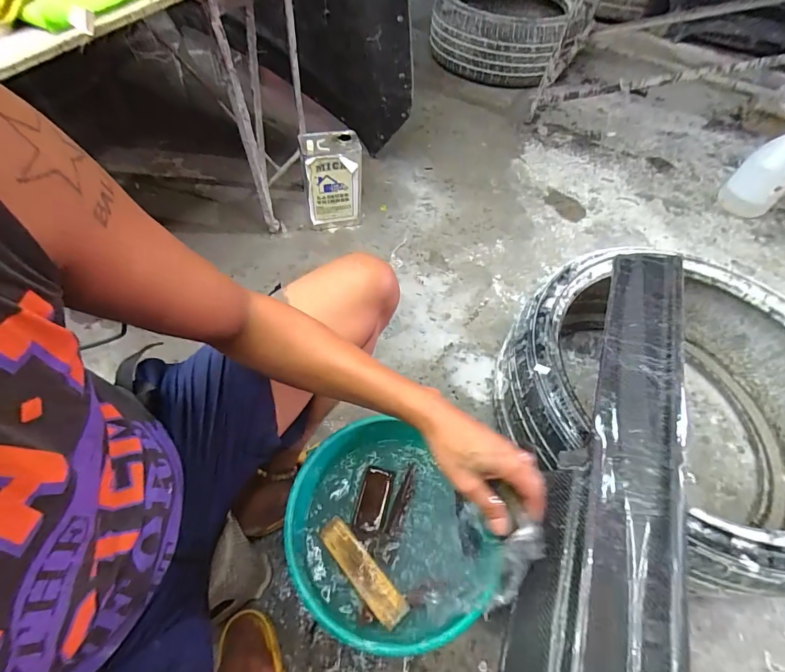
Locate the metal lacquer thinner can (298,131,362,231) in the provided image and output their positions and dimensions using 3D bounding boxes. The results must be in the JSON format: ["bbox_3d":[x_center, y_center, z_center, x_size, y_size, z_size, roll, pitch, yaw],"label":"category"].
[{"bbox_3d":[-0.168,-0.436,1.141,0.156,0.240,0.112,-7,57,-8],"label":"metal lacquer thinner can"}]

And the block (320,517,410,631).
[{"bbox_3d":[-0.041,0.312,0.532,0.039,0.021,0.148,-36,65,-24],"label":"block"}]

